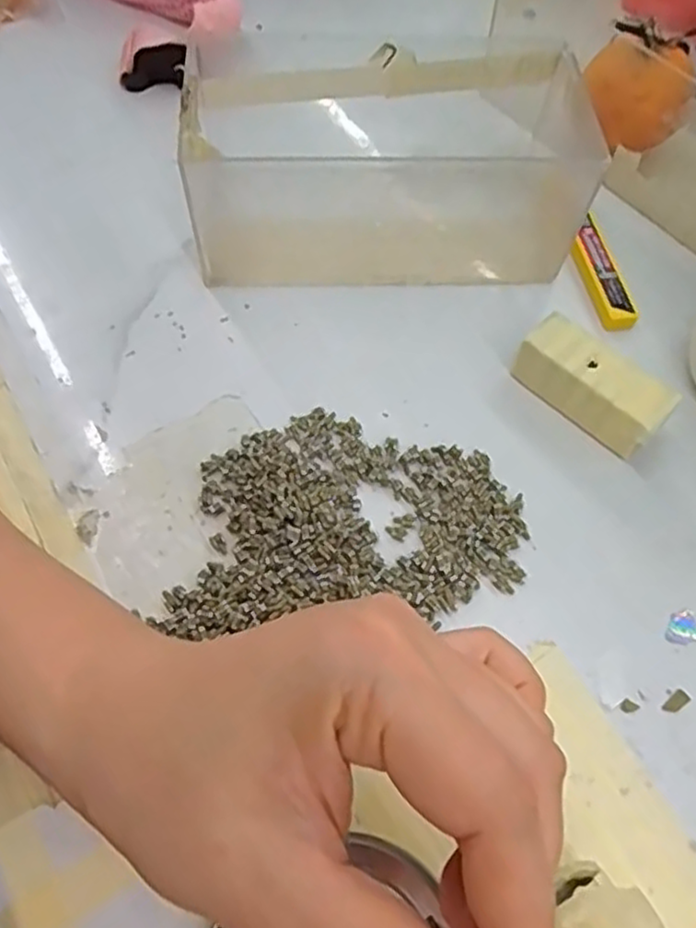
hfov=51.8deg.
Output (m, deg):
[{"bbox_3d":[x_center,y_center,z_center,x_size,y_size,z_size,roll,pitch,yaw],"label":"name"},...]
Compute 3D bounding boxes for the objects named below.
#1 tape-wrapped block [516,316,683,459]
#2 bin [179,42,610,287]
[{"bbox_3d":[0.105,-0.033,0.310,0.064,0.026,0.032,37,66,17],"label":"tape-wrapped block"},{"bbox_3d":[0.024,-0.149,0.350,0.203,0.061,0.107,-4,61,-5],"label":"bin"}]

